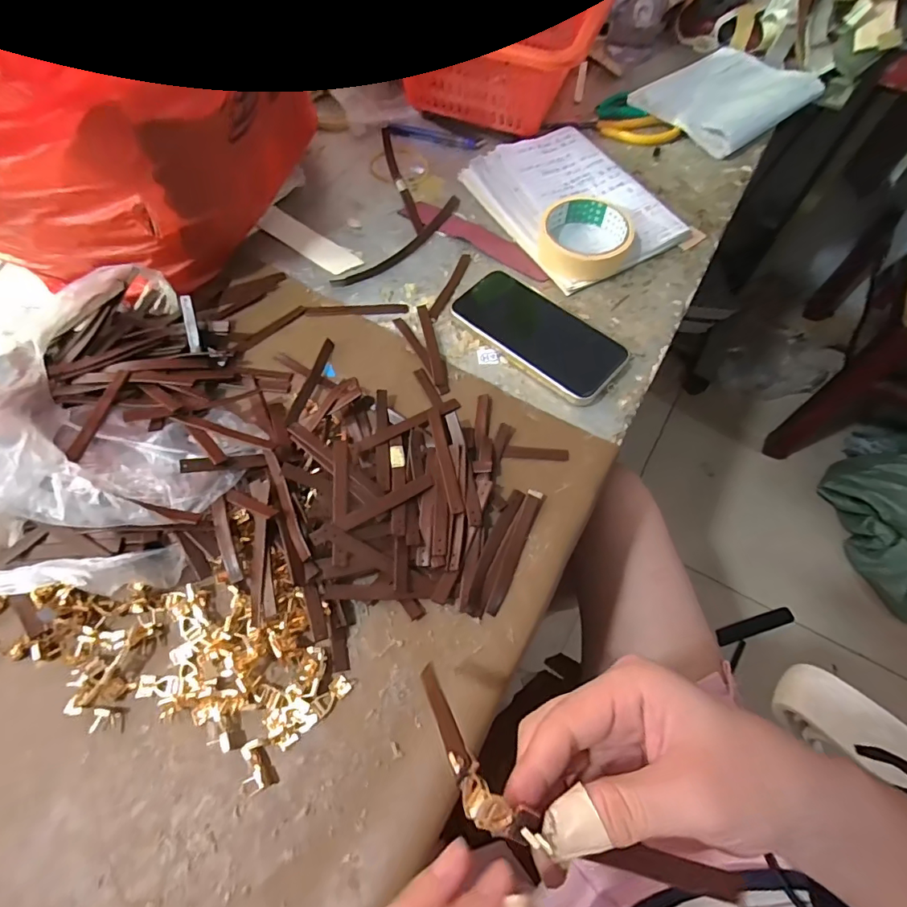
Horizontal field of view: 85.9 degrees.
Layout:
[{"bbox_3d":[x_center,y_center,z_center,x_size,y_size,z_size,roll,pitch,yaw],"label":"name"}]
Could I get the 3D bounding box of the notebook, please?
[{"bbox_3d":[0.124,-0.279,0.532,0.158,0.020,0.226,-26,65,-14],"label":"notebook"}]

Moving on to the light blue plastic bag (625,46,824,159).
[{"bbox_3d":[0.366,-0.473,0.628,0.252,0.036,0.164,-35,68,-18],"label":"light blue plastic bag"}]

